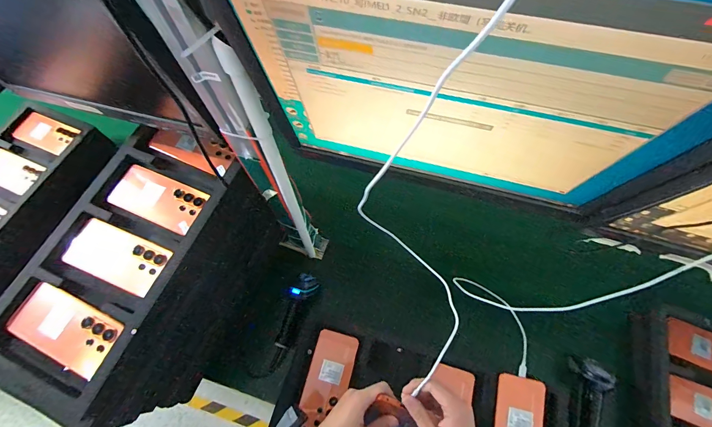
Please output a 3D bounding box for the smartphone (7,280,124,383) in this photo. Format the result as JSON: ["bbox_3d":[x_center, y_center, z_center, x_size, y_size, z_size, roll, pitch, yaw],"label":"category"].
[{"bbox_3d":[-0.426,0.171,0.474,0.167,0.010,0.083,20,69,10],"label":"smartphone"}]

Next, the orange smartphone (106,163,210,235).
[{"bbox_3d":[-0.339,-0.026,0.554,0.178,0.010,0.080,22,69,11],"label":"orange smartphone"}]

